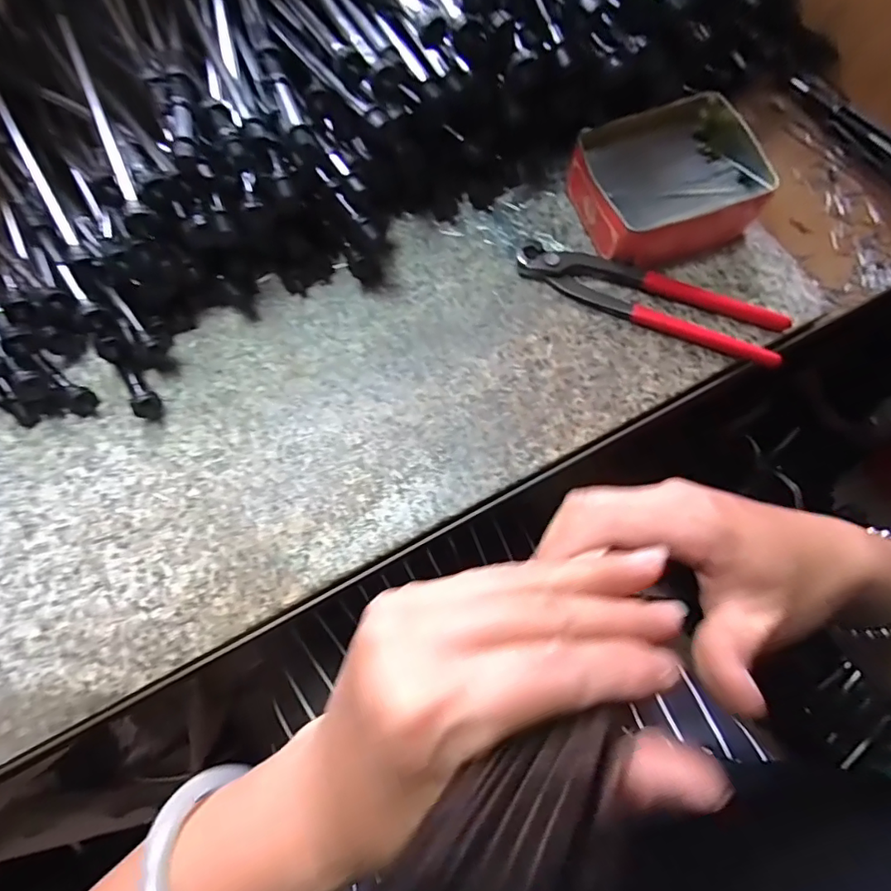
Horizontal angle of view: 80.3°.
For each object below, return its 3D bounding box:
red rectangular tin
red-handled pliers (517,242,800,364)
[{"bbox_3d":[0.161,-0.193,0.391,0.122,0.048,0.101,-21,73,-6],"label":"red rectangular tin"},{"bbox_3d":[0.146,-0.109,0.383,0.190,0.018,0.039,25,74,8],"label":"red-handled pliers"}]

